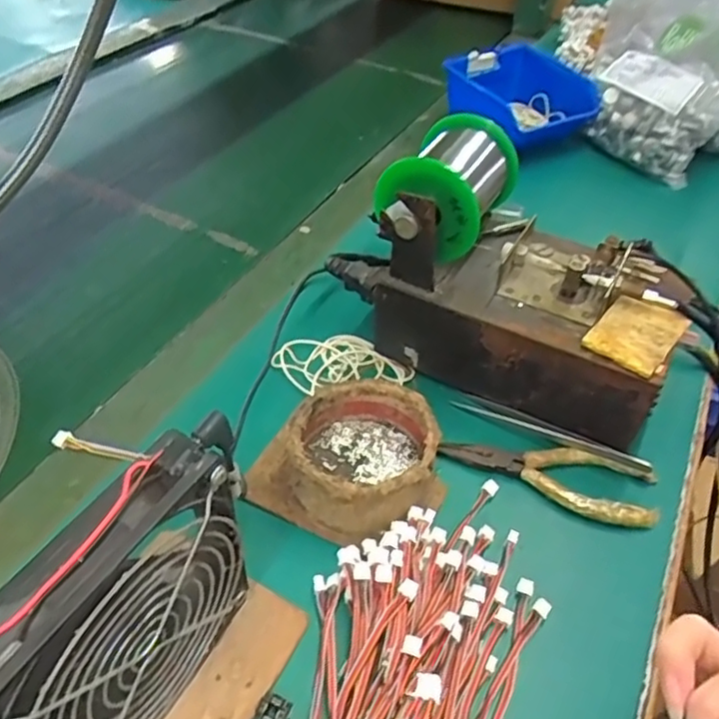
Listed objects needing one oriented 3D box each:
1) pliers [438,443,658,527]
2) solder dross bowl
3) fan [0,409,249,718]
[{"bbox_3d":[0.112,0.066,0.384,0.123,0.012,0.041,16,47,11],"label":"pliers"},{"bbox_3d":[0.002,0.053,0.370,0.079,0.038,0.080,2,46,-2],"label":"solder dross bowl"},{"bbox_3d":[-0.089,0.108,0.255,0.028,0.127,0.123,26,49,20],"label":"fan"}]

